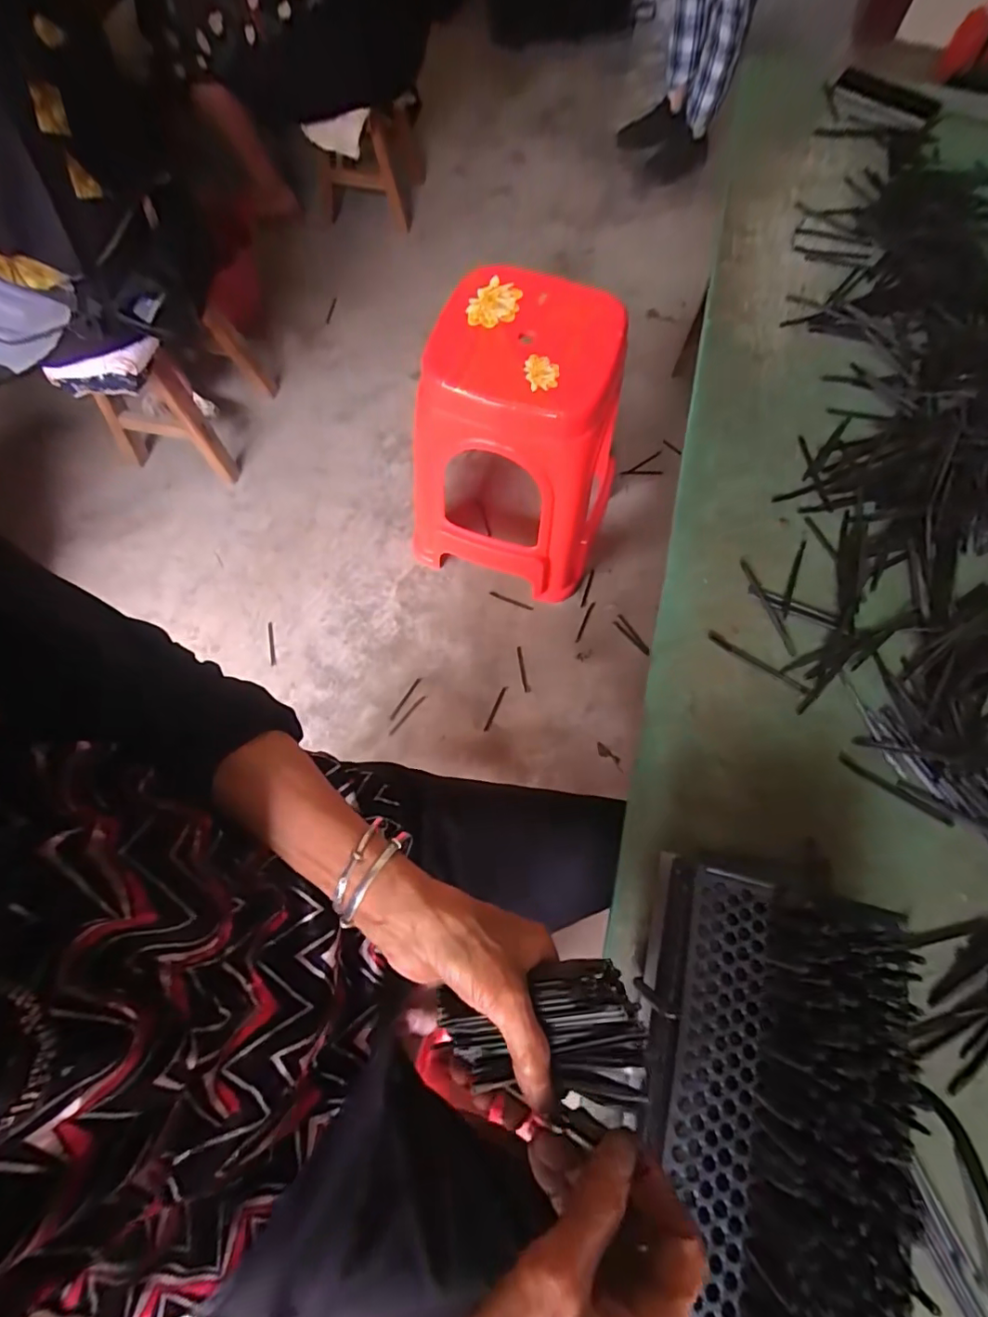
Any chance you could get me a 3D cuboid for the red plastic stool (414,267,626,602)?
[{"bbox_3d":[0.052,-0.398,1.027,0.348,0.497,0.342,17,70,5],"label":"red plastic stool"}]

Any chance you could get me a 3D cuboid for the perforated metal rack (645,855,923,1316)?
[{"bbox_3d":[0.115,0.427,0.274,0.137,0.137,0.598,14,70,4],"label":"perforated metal rack"}]

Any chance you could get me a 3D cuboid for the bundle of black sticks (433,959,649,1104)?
[{"bbox_3d":[0.027,0.207,0.306,0.111,0.040,0.062,-9,77,13],"label":"bundle of black sticks"}]

